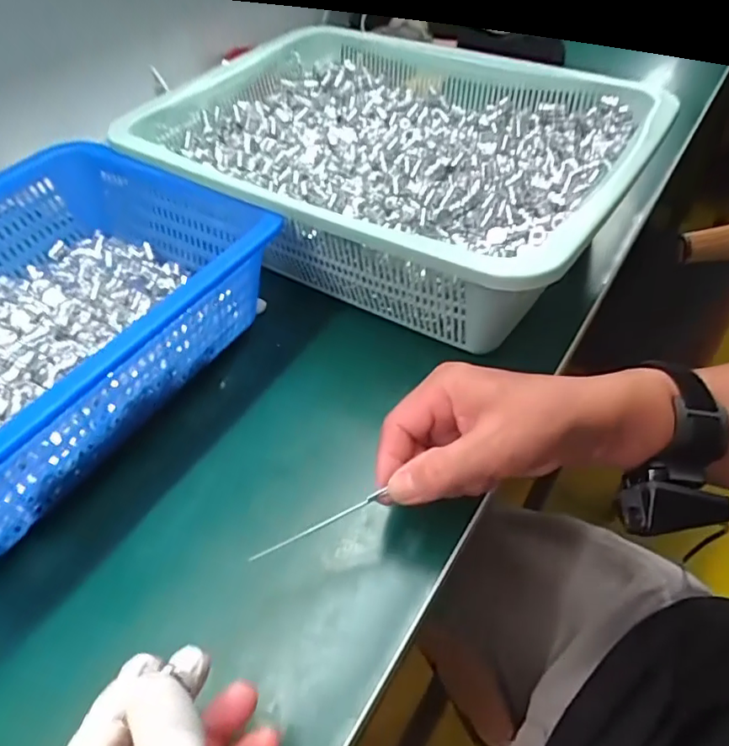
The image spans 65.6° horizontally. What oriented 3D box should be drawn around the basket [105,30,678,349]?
[{"bbox_3d":[0.023,-0.192,0.534,0.412,0.106,0.321,28,55,26],"label":"basket"}]

